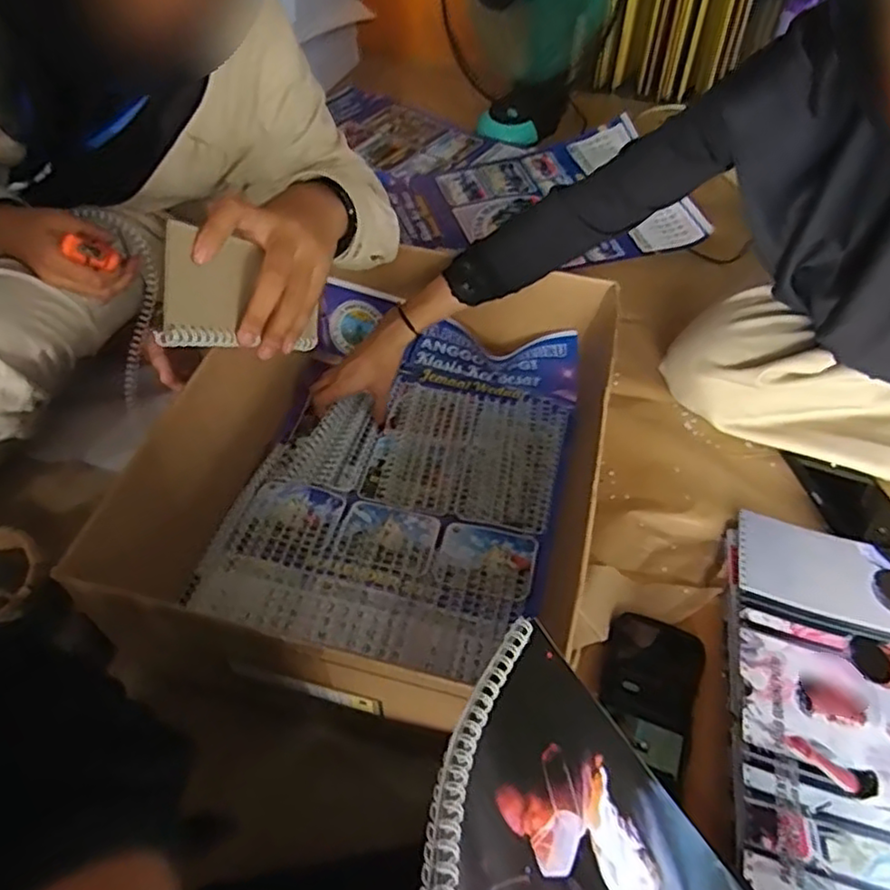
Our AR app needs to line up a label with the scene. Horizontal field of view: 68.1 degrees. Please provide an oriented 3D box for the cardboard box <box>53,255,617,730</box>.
[{"bbox_3d":[-0.046,0.013,0.622,0.341,0.145,0.446,14,50,8],"label":"cardboard box"}]

